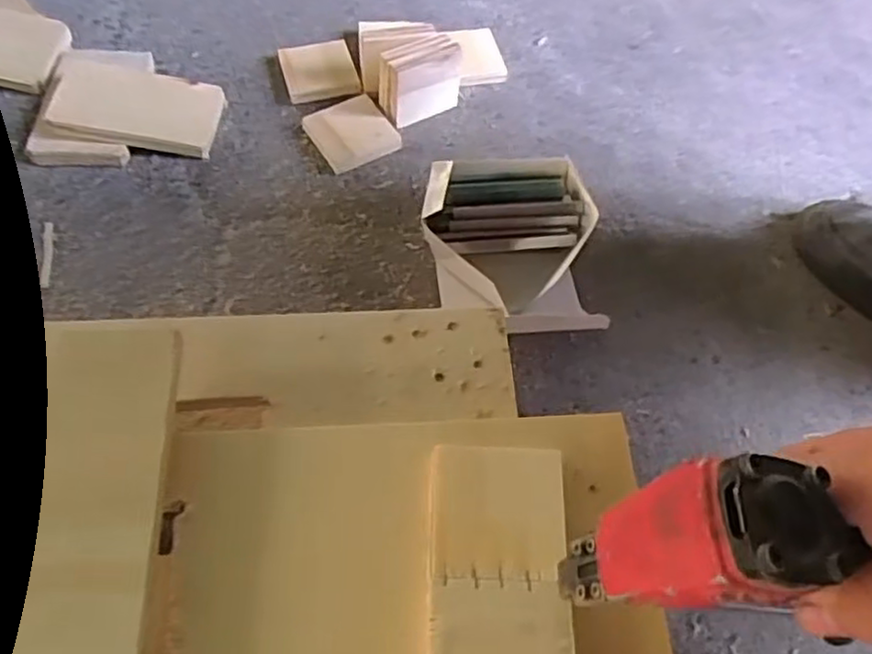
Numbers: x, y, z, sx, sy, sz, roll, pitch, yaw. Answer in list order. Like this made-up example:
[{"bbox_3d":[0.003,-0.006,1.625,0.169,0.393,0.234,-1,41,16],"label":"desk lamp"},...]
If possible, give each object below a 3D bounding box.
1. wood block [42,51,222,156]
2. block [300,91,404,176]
[{"bbox_3d":[-0.300,-0.220,0.685,0.169,0.020,0.092,12,60,-11],"label":"wood block"},{"bbox_3d":[-0.083,-0.197,0.702,0.075,0.012,0.075,-30,78,-17],"label":"block"}]

